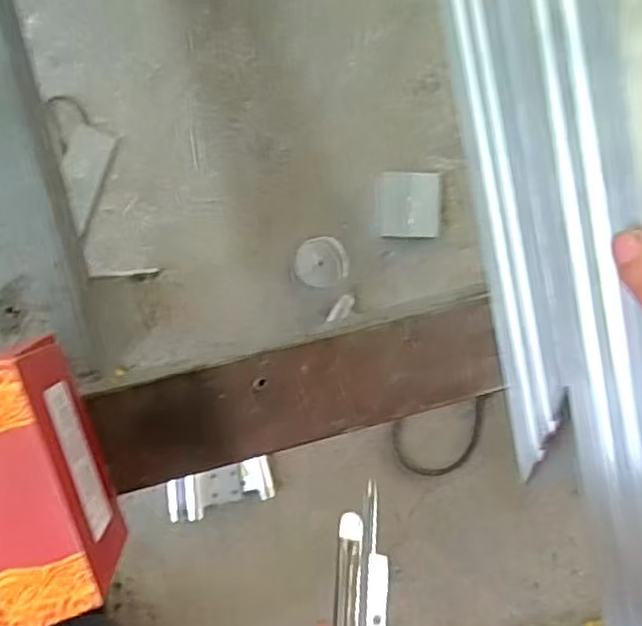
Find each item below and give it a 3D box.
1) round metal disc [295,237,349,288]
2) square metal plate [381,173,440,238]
[{"bbox_3d":[0.002,-0.070,0.908,0.069,0.007,0.067,-5,93,-8],"label":"round metal disc"},{"bbox_3d":[0.123,-0.148,0.900,0.078,0.012,0.087,1,97,4],"label":"square metal plate"}]

